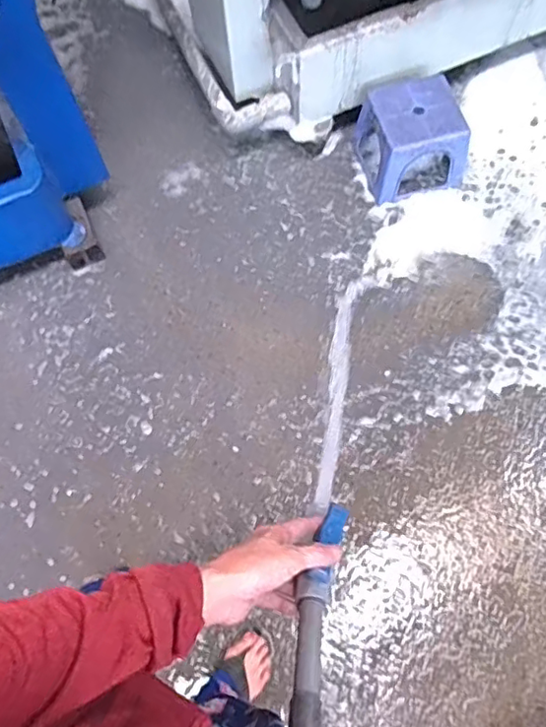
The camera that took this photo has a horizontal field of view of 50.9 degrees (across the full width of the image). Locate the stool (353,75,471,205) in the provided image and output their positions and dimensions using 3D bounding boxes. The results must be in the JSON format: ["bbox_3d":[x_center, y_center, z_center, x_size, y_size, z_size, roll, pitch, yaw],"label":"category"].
[{"bbox_3d":[0.383,-0.638,1.598,0.248,0.218,0.281,-14,68,-2],"label":"stool"}]

